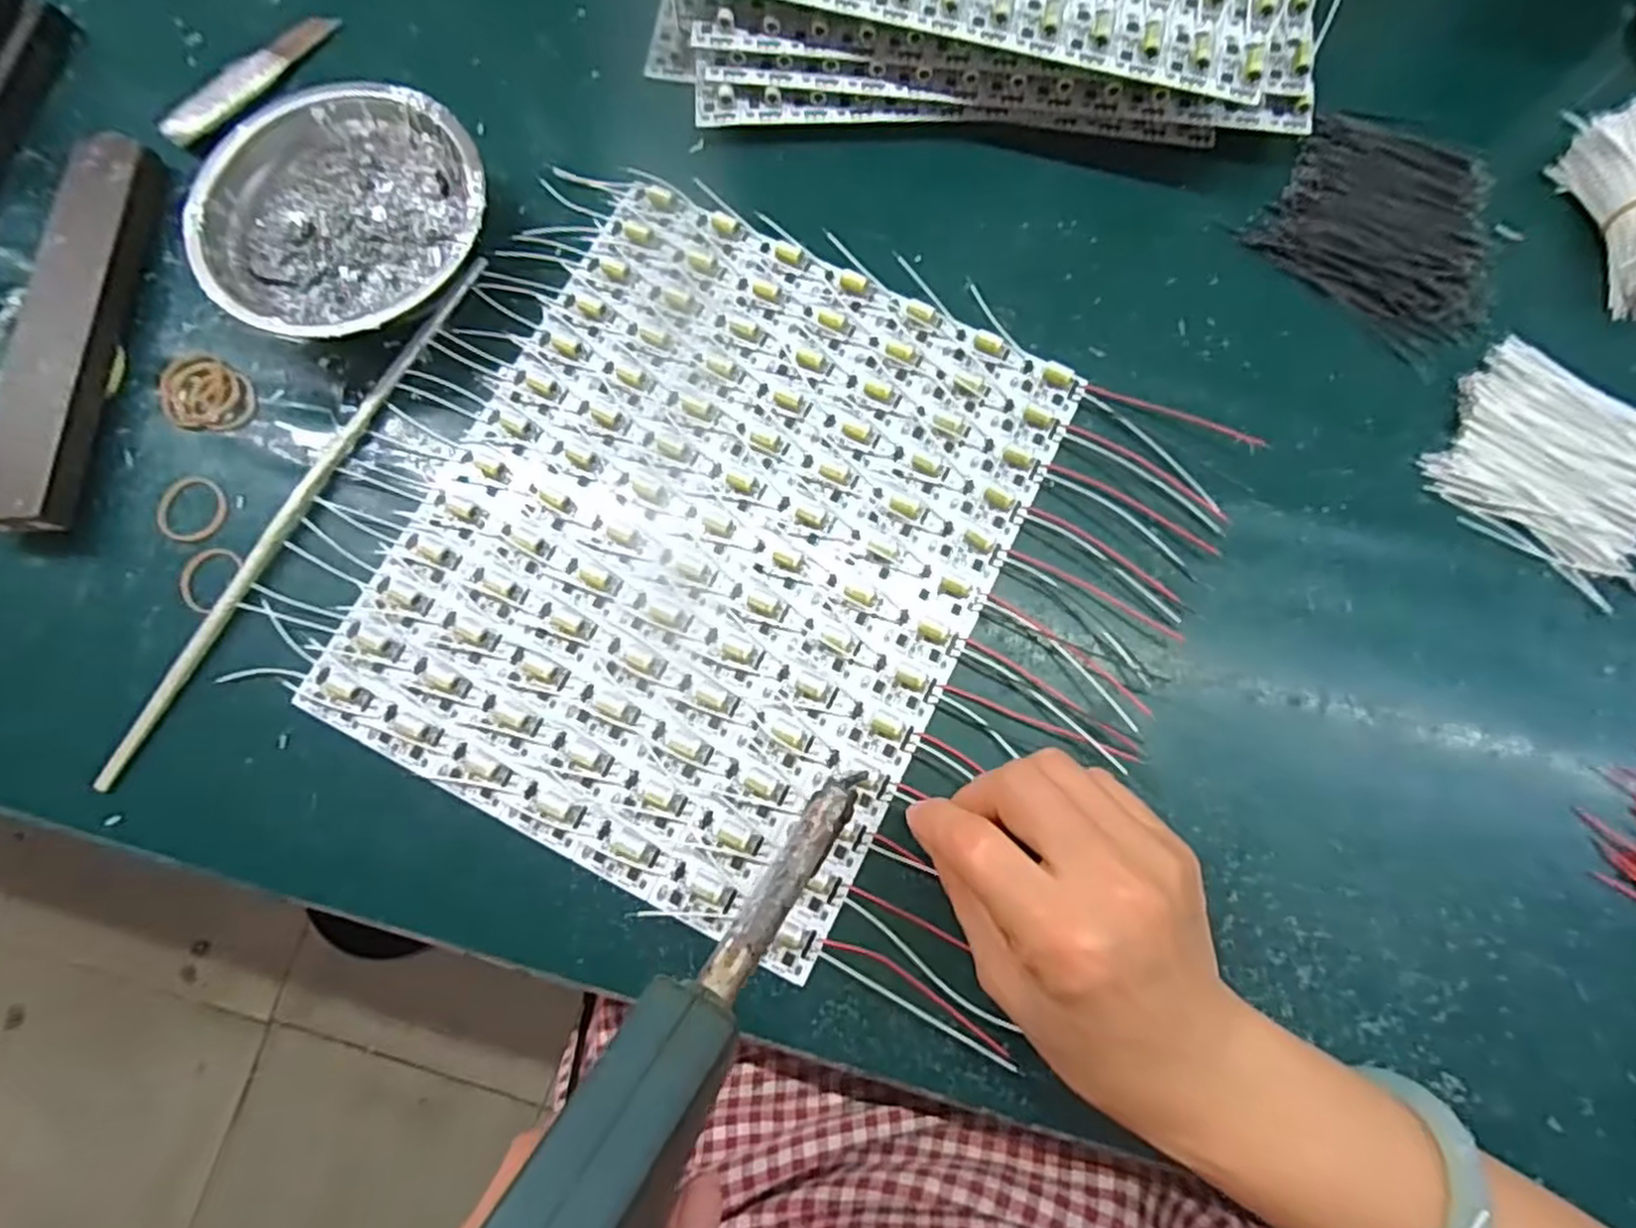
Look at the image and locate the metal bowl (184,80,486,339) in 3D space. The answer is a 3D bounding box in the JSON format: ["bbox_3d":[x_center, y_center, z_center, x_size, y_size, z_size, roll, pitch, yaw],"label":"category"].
[{"bbox_3d":[-0.212,-0.179,0.346,0.124,0.040,0.123,0,78,1],"label":"metal bowl"}]

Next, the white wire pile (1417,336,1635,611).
[{"bbox_3d":[0.328,-0.065,0.330,0.087,0.012,0.104,-42,80,-7],"label":"white wire pile"}]

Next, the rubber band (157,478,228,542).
[{"bbox_3d":[-0.283,-0.048,0.336,0.029,0.004,0.030,8,78,3],"label":"rubber band"}]

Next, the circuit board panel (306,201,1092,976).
[{"bbox_3d":[-0.046,-0.035,0.325,0.237,0.007,0.281,26,80,6],"label":"circuit board panel"}]

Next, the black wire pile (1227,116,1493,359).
[{"bbox_3d":[0.277,-0.188,0.361,0.110,0.010,0.103,33,80,7],"label":"black wire pile"}]

